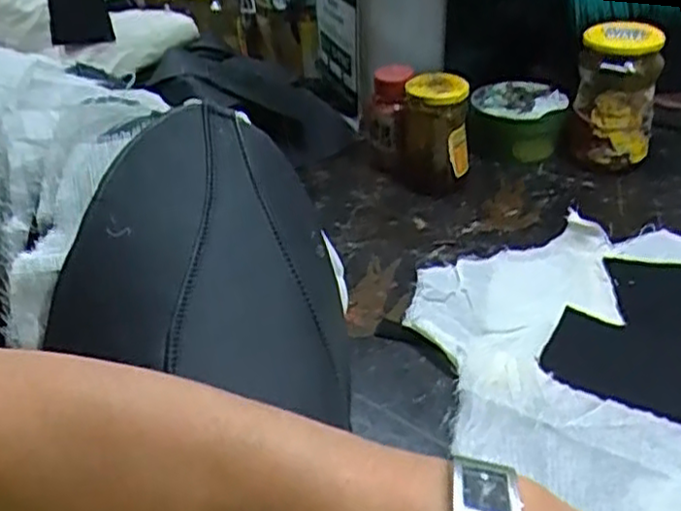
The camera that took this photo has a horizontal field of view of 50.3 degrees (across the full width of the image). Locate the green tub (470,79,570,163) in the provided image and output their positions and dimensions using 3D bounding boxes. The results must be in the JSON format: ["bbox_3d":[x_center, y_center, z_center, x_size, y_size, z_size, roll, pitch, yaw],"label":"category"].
[{"bbox_3d":[0.179,-0.131,0.734,0.089,0.064,0.088,6,34,14],"label":"green tub"}]

